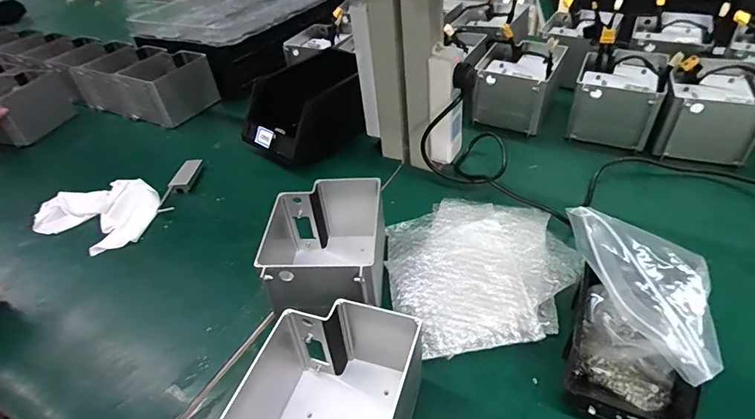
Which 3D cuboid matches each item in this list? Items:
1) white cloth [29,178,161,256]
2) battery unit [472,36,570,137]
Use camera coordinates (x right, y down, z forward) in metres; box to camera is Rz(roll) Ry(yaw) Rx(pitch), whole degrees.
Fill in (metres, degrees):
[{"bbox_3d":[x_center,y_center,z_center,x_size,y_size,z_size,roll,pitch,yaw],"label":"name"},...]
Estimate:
[{"bbox_3d":[-0.458,0.004,0.725,0.206,0.030,0.148,14,45,22],"label":"white cloth"},{"bbox_3d":[0.265,-0.238,0.812,0.135,0.104,0.171,17,46,25],"label":"battery unit"}]

